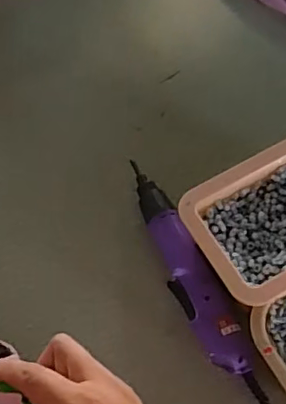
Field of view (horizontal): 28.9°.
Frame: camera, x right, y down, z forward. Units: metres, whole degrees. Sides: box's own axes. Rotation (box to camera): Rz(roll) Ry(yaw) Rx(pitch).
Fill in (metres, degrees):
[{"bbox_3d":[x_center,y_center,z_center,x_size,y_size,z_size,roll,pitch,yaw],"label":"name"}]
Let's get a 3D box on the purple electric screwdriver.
[{"bbox_3d":[0.041,0.069,0.613,0.049,0.047,0.271,-24,64,-9],"label":"purple electric screwdriver"}]

